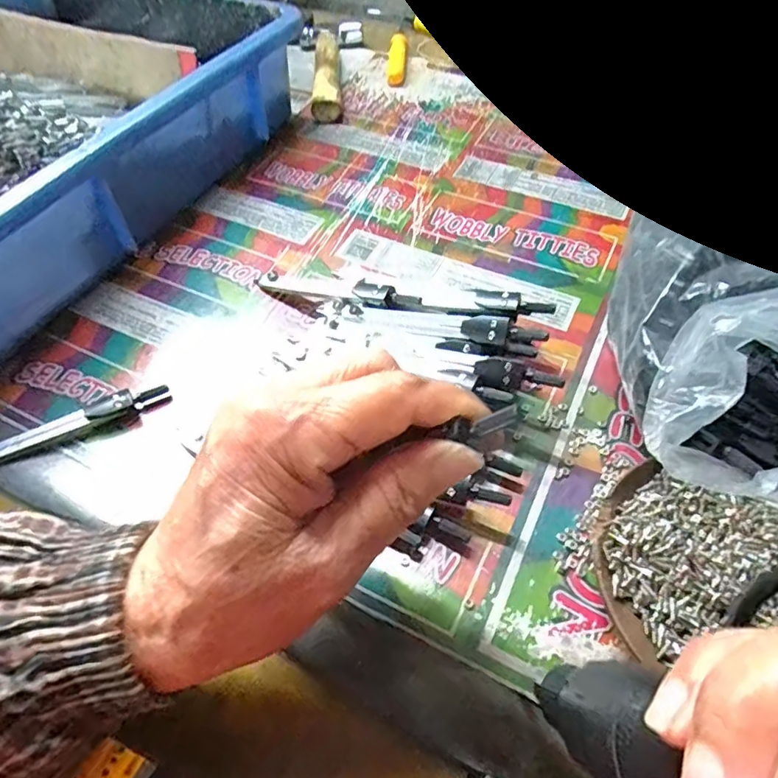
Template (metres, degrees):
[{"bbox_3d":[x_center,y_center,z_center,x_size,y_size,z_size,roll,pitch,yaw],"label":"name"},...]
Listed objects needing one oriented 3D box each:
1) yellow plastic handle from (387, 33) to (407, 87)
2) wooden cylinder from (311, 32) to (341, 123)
[{"bbox_3d":[0.008,-0.299,0.506,0.016,0.018,0.078,1,54,3],"label":"yellow plastic handle"},{"bbox_3d":[-0.055,-0.276,0.492,0.022,0.018,0.131,-5,54,-1],"label":"wooden cylinder"}]

